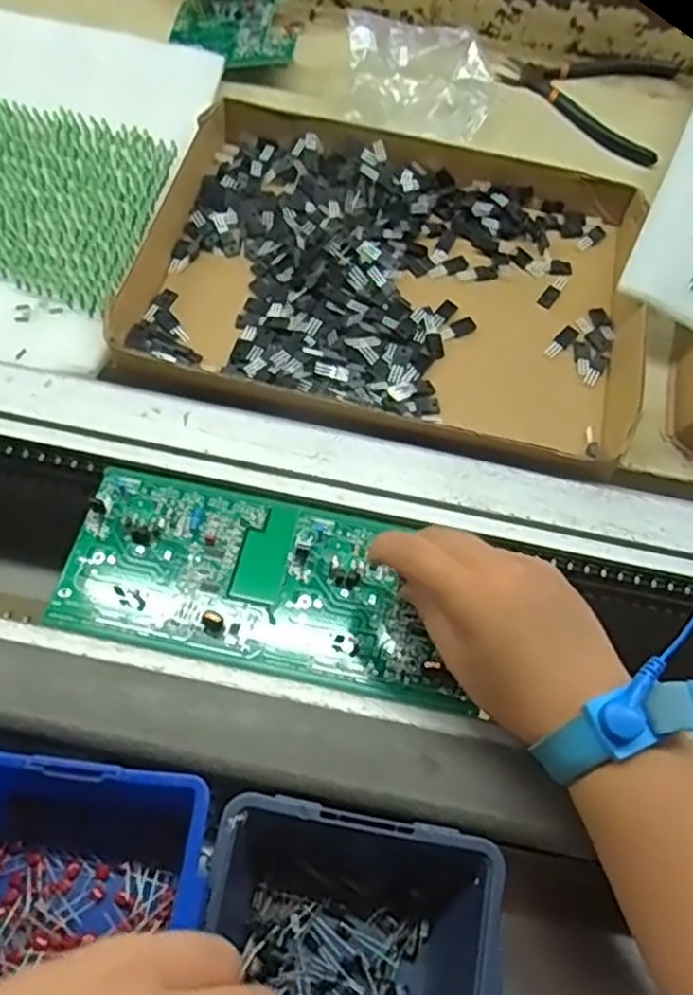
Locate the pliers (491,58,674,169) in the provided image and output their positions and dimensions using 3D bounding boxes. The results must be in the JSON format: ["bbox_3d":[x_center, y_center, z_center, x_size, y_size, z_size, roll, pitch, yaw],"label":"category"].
[{"bbox_3d":[0.193,-0.331,0.582,0.135,0.018,0.127,18,61,8],"label":"pliers"}]

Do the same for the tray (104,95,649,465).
[{"bbox_3d":[0.034,-0.144,0.469,0.315,0.040,0.247,12,60,4],"label":"tray"}]

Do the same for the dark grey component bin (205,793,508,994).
[{"bbox_3d":[-0.003,0.208,0.296,0.115,0.064,0.133,10,60,3],"label":"dark grey component bin"}]

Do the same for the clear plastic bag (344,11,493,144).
[{"bbox_3d":[0.054,-0.311,0.523,0.107,0.043,0.087,5,63,-1],"label":"clear plastic bag"}]

